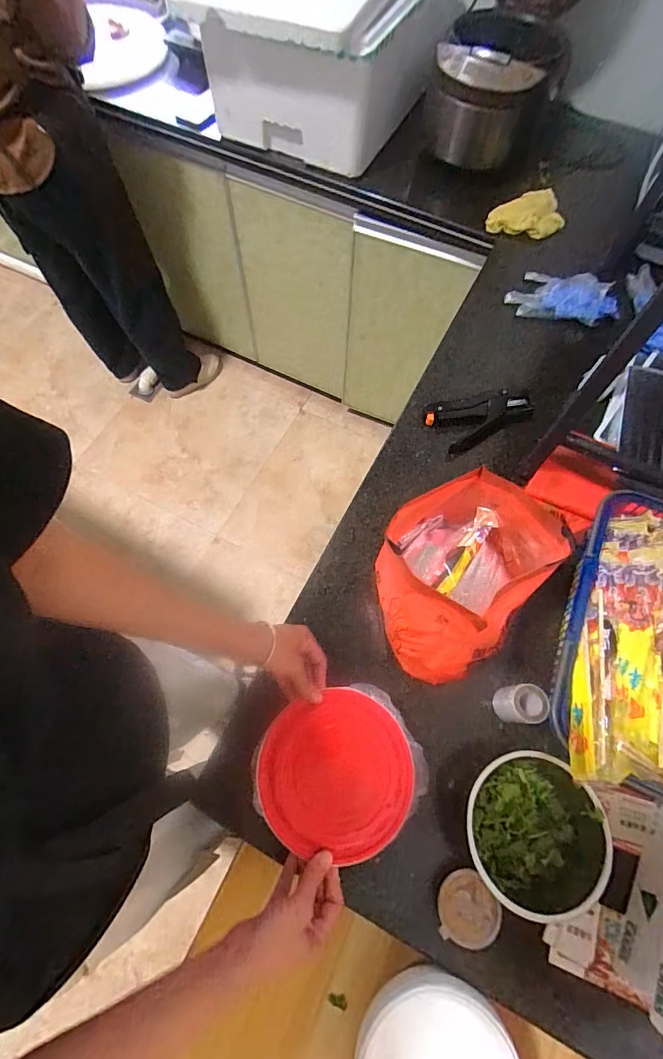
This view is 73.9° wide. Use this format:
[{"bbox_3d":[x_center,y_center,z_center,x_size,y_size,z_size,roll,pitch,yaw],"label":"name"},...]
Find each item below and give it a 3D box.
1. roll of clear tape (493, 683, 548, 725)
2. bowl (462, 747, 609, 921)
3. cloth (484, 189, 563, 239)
[{"bbox_3d":[0.222,0.209,0.529,0.044,0.069,0.044,0,67,-1],"label":"roll of clear tape"},{"bbox_3d":[0.220,0.317,0.476,0.132,0.070,0.138,0,67,-1],"label":"bowl"},{"bbox_3d":[0.396,-0.658,0.919,0.154,0.026,0.098,-7,83,1],"label":"cloth"}]

